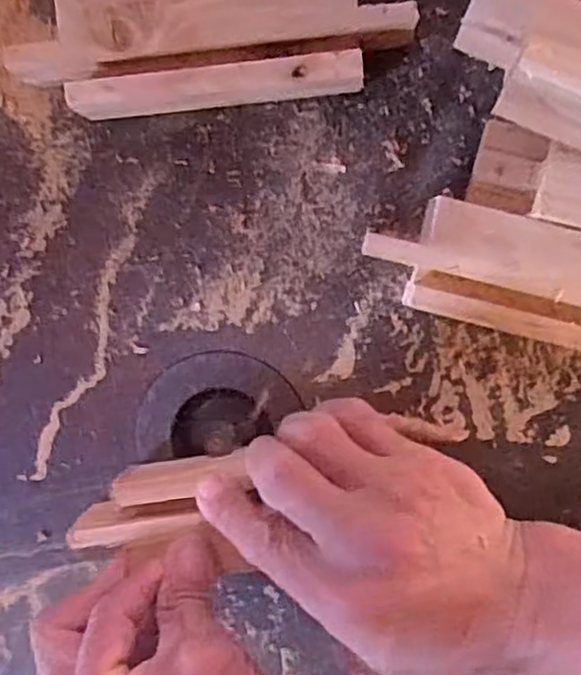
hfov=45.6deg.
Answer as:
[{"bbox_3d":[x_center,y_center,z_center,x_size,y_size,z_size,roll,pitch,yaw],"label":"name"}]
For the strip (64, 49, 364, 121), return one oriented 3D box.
[{"bbox_3d":[-0.033,-0.109,0.300,0.127,0.008,0.017,-5,97,3],"label":"strip"}]

